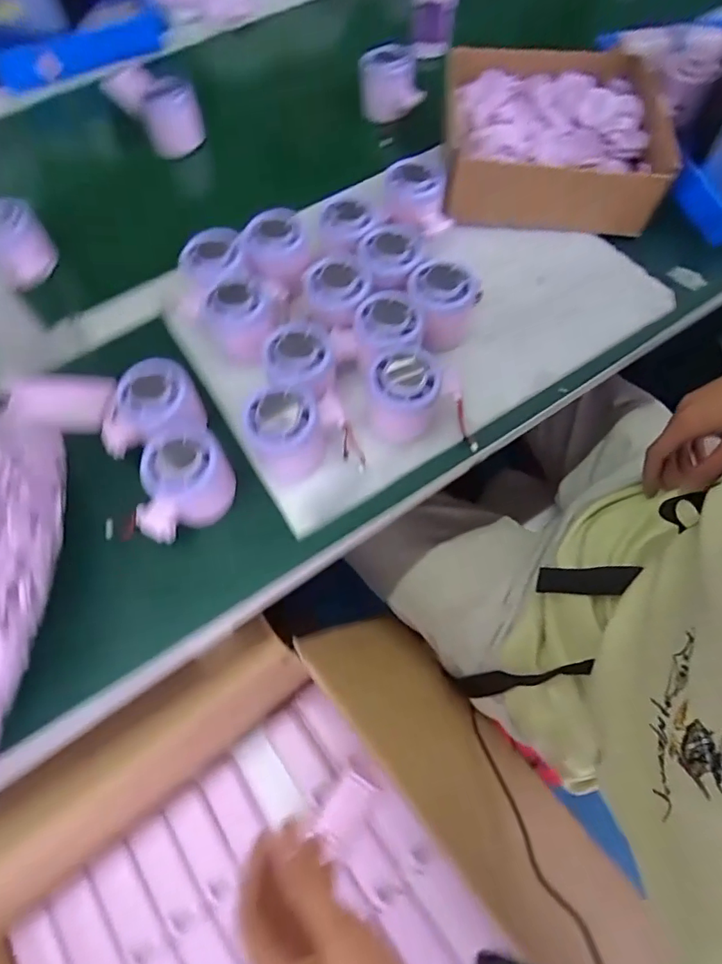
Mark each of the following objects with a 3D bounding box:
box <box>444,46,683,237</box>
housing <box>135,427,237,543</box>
[{"bbox_3d":[0.189,-0.352,0.516,0.199,0.063,0.209,3,65,5],"label":"box"},{"bbox_3d":[-0.132,-0.003,0.383,0.067,0.051,0.062,-35,68,-13],"label":"housing"}]

